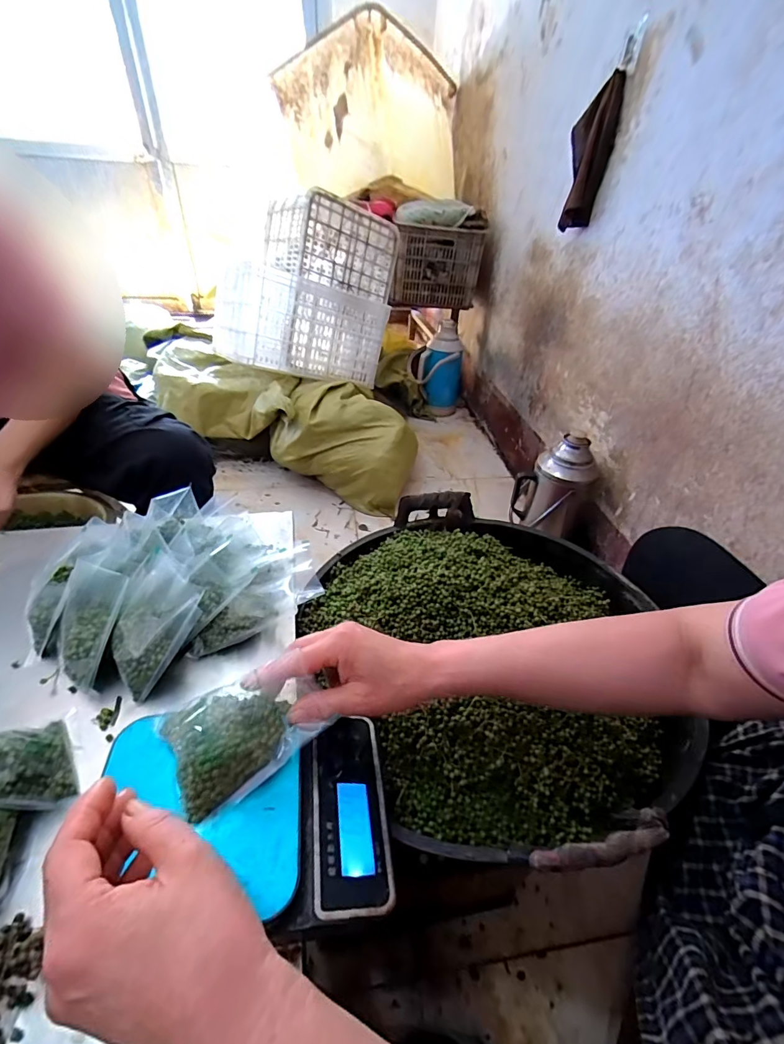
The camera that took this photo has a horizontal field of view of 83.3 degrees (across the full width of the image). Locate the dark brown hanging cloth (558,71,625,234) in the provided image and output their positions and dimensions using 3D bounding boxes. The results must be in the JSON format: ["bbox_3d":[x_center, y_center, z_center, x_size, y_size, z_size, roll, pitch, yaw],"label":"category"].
[{"bbox_3d":[0.471,-0.872,1.055,0.094,0.275,0.070,14,39,13],"label":"dark brown hanging cloth"}]

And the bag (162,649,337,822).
[{"bbox_3d":[-0.115,0.158,0.339,0.102,0.030,0.081,-21,45,-29],"label":"bag"}]

